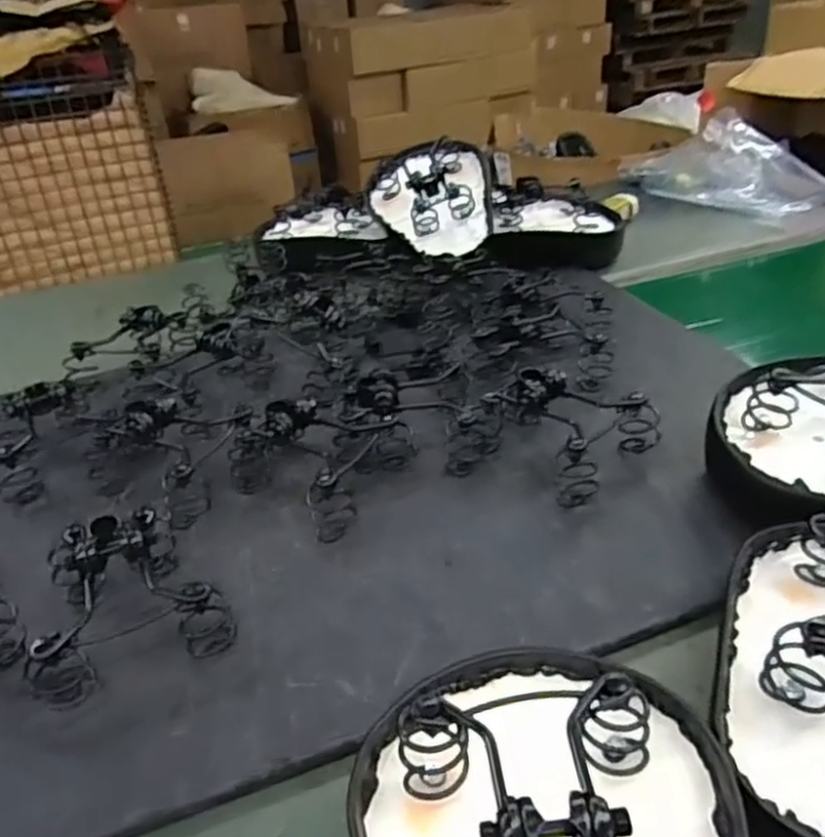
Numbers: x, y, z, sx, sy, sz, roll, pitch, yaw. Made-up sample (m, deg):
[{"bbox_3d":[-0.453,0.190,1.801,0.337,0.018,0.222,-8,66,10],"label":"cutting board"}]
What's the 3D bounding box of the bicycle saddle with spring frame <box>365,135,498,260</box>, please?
[{"bbox_3d":[0.039,-0.367,1.209,0.203,0.105,0.246,-15,70,0],"label":"bicycle saddle with spring frame"}]

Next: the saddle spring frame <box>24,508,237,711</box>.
[{"bbox_3d":[-0.245,0.140,0.610,0.153,0.088,0.153,-15,34,-16],"label":"saddle spring frame"}]

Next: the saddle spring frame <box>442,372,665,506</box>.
[{"bbox_3d":[0.146,0.005,0.763,0.179,0.078,0.160,21,41,34],"label":"saddle spring frame"}]

